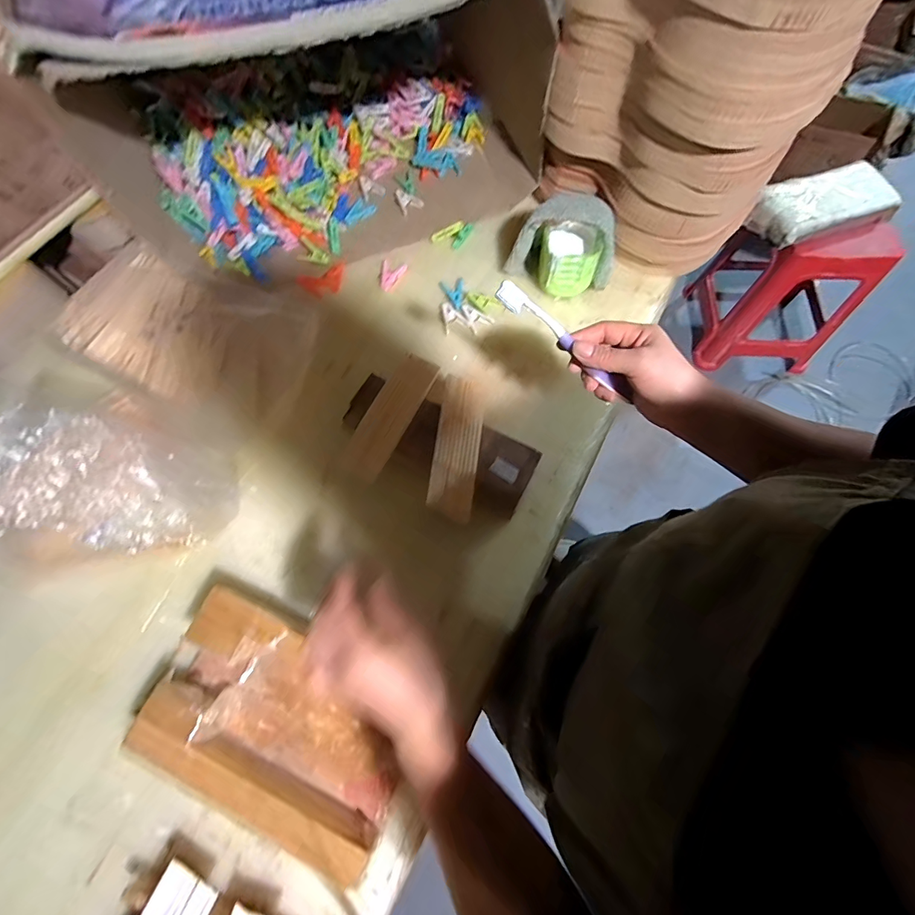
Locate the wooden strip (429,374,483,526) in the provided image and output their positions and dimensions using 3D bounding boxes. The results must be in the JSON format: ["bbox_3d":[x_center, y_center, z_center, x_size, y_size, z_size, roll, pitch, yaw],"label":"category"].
[{"bbox_3d":[0.000,-0.017,0.525,0.053,0.016,0.177,5,69,5],"label":"wooden strip"}]

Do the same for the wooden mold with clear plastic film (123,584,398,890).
[{"bbox_3d":[-0.183,0.278,0.460,0.279,0.056,0.180,27,72,13],"label":"wooden mold with clear plastic film"}]

